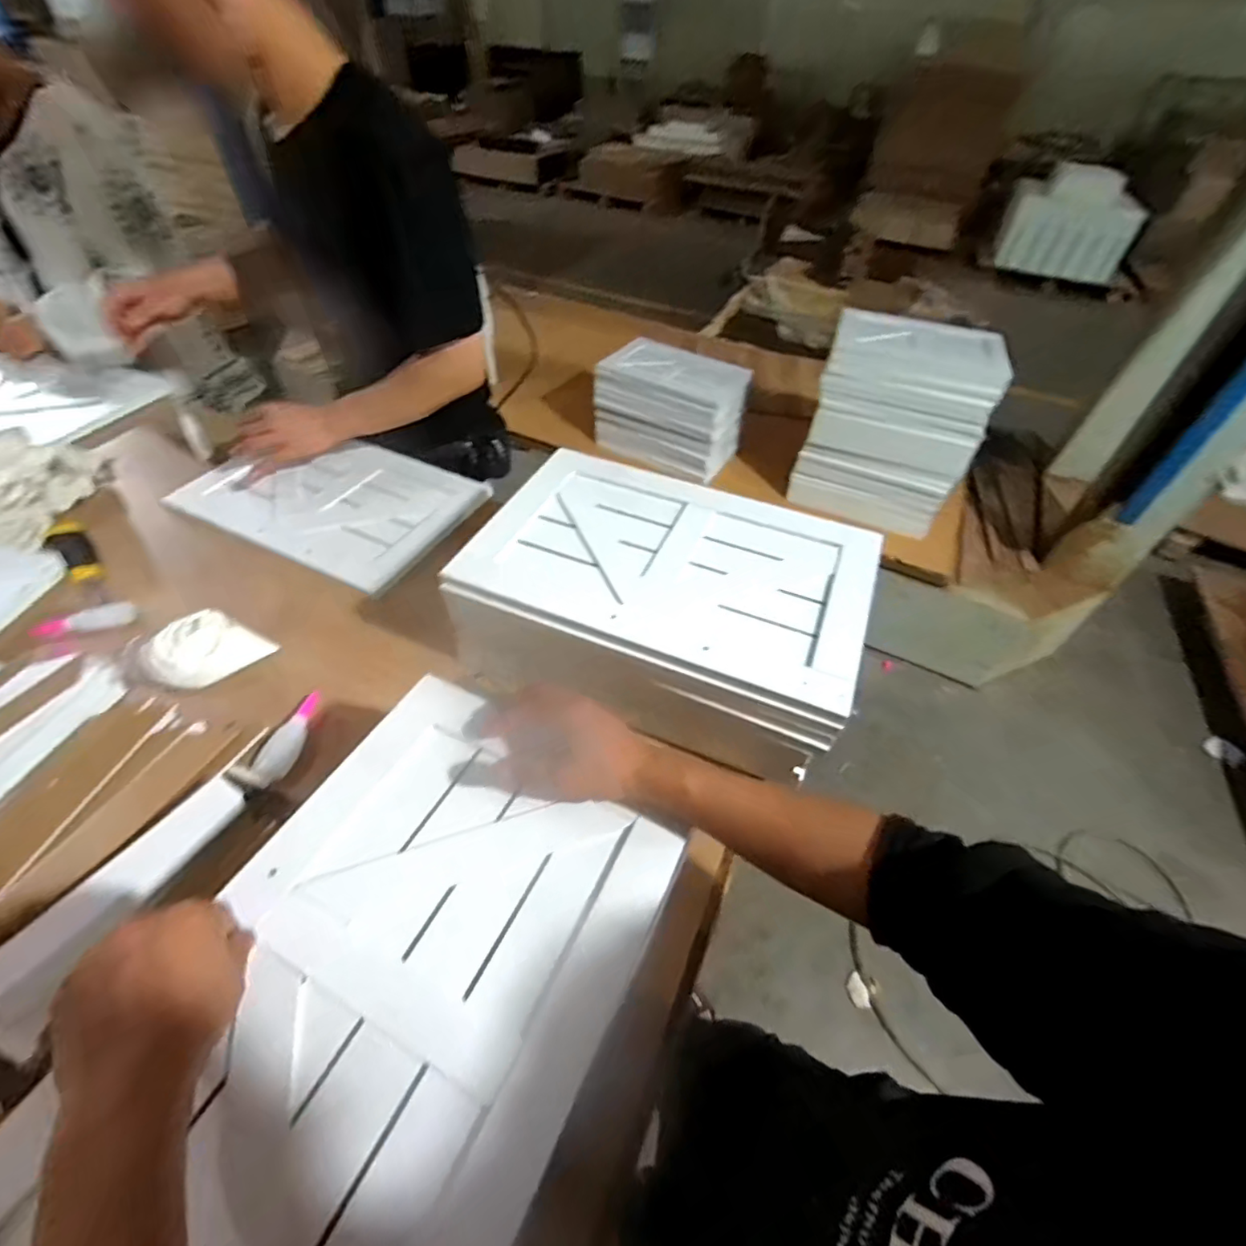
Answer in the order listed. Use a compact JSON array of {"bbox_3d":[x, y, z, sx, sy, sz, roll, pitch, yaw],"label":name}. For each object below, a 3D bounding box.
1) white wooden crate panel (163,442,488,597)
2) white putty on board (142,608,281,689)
[{"bbox_3d":[-0.459,-0.206,0.899,0.421,0.024,0.271,21,50,14],"label":"white wooden crate panel"},{"bbox_3d":[-0.496,0.028,0.668,0.072,0.051,0.118,35,54,24],"label":"white putty on board"}]

